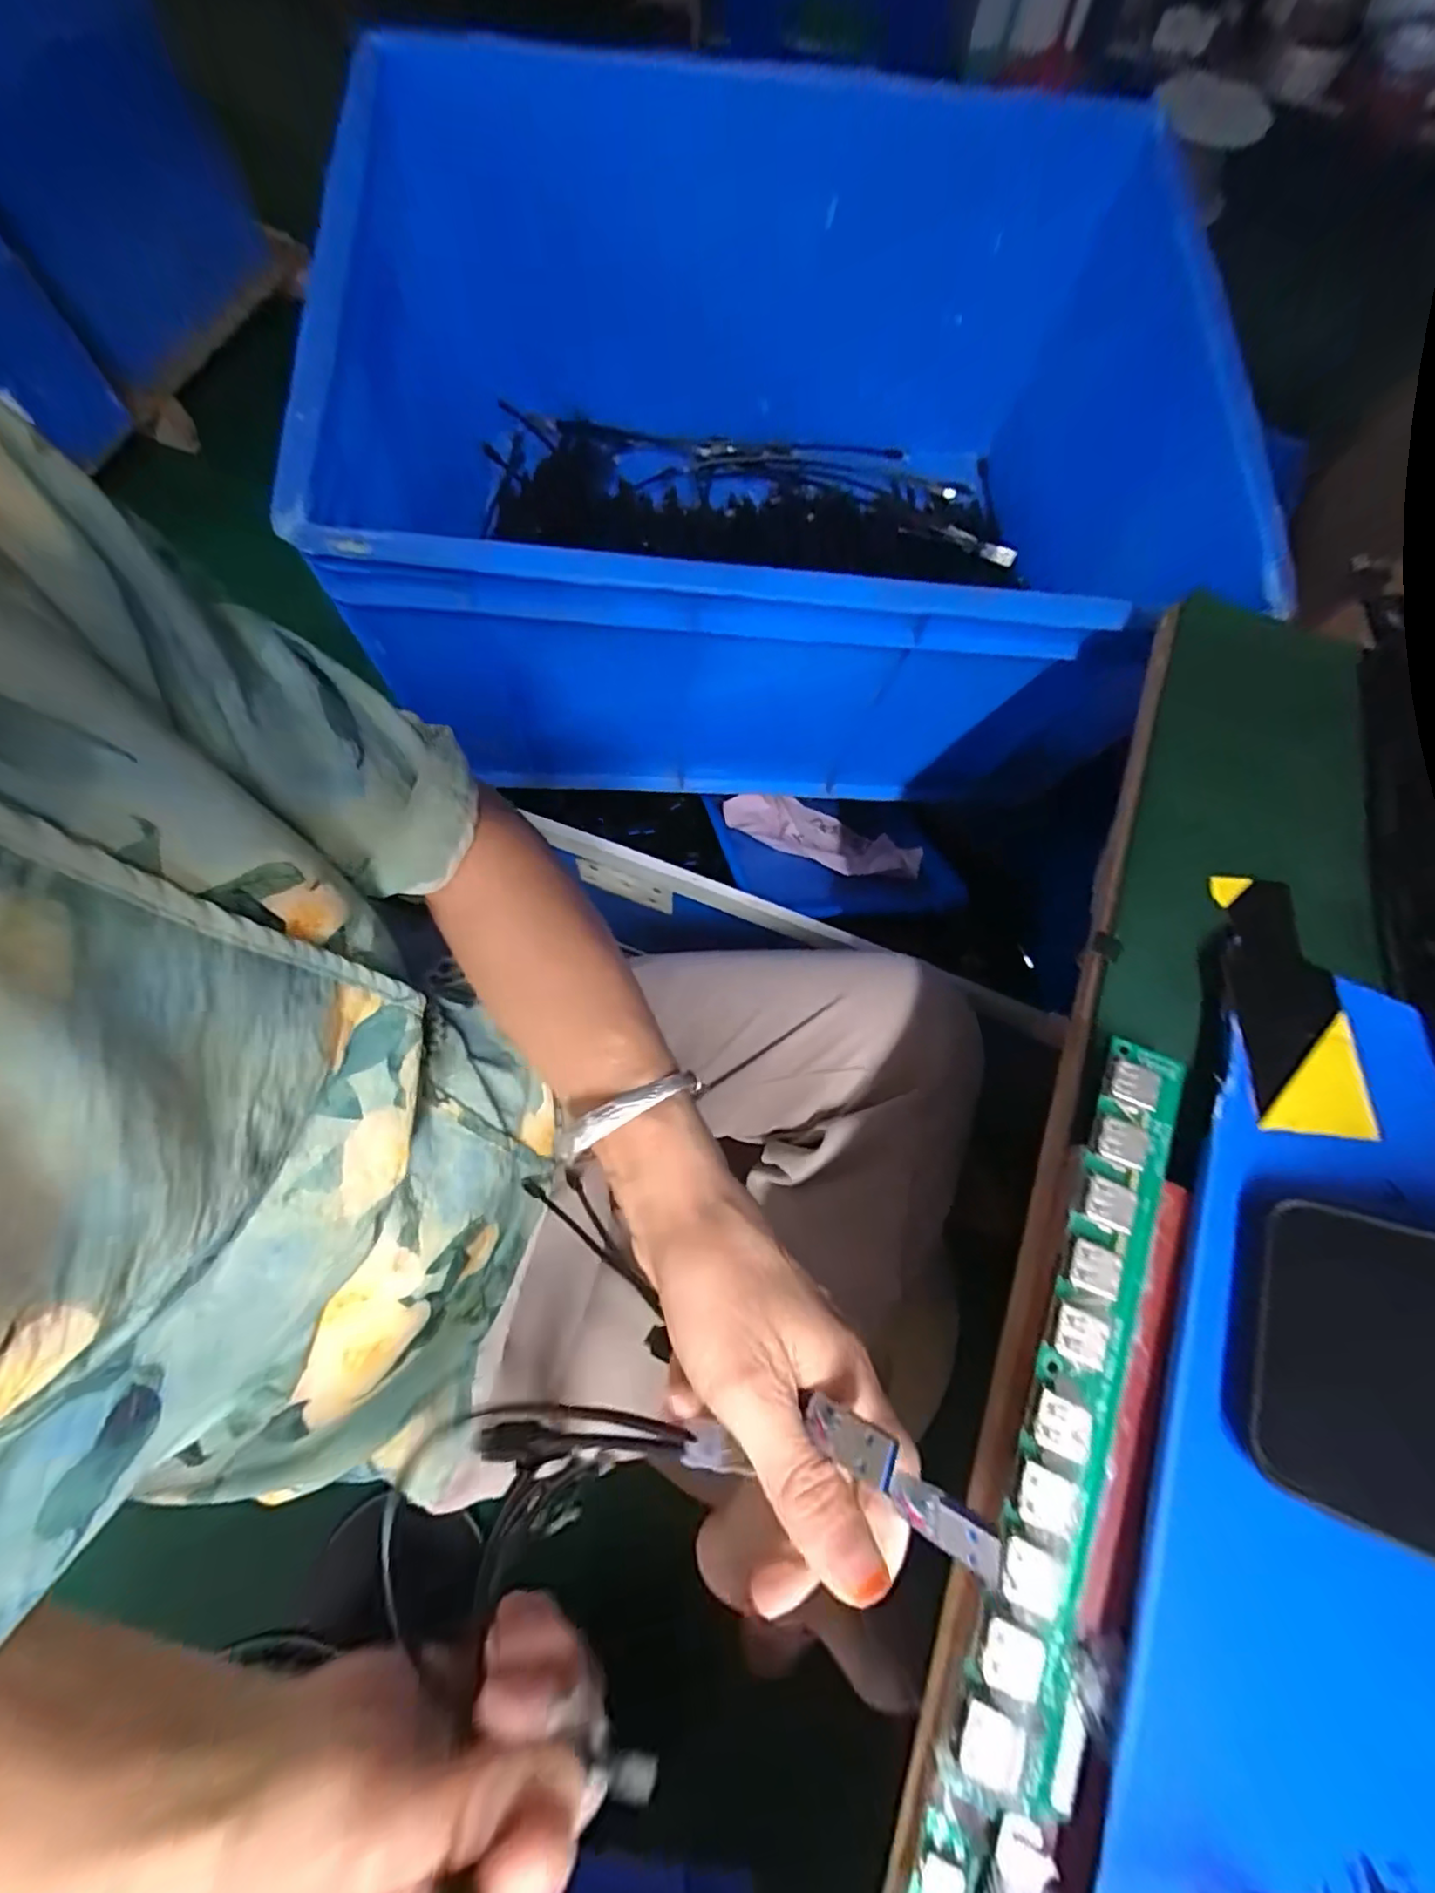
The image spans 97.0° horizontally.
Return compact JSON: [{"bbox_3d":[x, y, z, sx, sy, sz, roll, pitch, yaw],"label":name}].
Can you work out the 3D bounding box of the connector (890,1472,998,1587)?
[{"bbox_3d":[0.058,0.149,0.164,0.027,0.007,0.012,8,63,40],"label":"connector"}]

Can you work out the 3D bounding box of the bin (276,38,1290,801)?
[{"bbox_3d":[0.037,-0.331,0.468,0.516,0.278,0.402,3,72,-1],"label":"bin"}]

